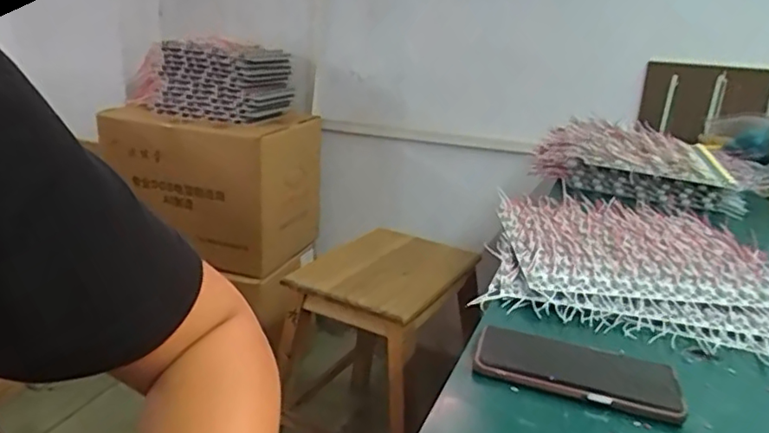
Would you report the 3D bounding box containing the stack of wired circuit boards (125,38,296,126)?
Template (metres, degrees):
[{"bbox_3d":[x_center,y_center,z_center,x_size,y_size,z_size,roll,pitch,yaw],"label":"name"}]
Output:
[{"bbox_3d":[-0.442,-0.357,1.523,0.370,0.179,0.194,10,20,20],"label":"stack of wired circuit boards"}]

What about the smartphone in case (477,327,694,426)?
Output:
[{"bbox_3d":[0.159,0.131,0.503,0.161,0.015,0.073,11,21,16],"label":"smartphone in case"}]

